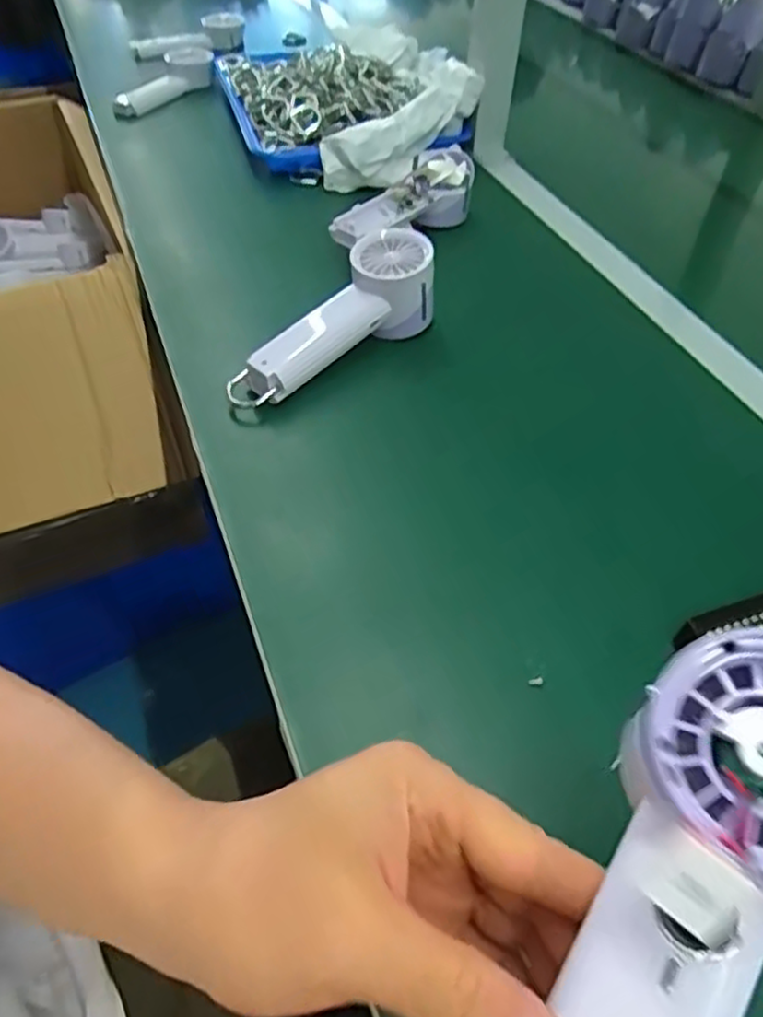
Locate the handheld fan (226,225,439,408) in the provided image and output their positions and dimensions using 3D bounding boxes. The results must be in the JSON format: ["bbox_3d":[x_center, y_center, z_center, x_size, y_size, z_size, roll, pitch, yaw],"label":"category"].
[{"bbox_3d":[-0.038,-0.135,0.526,0.192,0.061,0.060,-41,60,-16],"label":"handheld fan"}]

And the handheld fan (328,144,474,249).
[{"bbox_3d":[0.024,-0.281,0.649,0.065,0.048,0.171,28,54,21],"label":"handheld fan"}]

